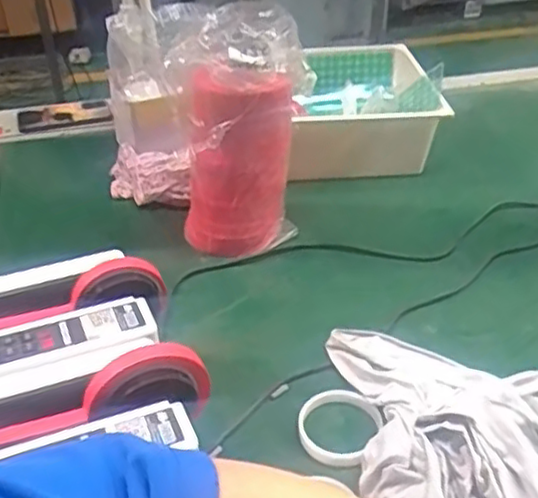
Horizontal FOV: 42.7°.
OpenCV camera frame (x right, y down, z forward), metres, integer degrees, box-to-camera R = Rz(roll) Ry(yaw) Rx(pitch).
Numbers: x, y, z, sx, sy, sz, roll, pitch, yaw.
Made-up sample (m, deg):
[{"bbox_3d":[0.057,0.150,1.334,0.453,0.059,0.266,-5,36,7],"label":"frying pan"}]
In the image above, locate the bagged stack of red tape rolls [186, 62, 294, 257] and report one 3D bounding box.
[{"bbox_3d":[-0.043,-0.105,0.880,0.142,0.244,0.105,-6,38,-6],"label":"bagged stack of red tape rolls"}]

